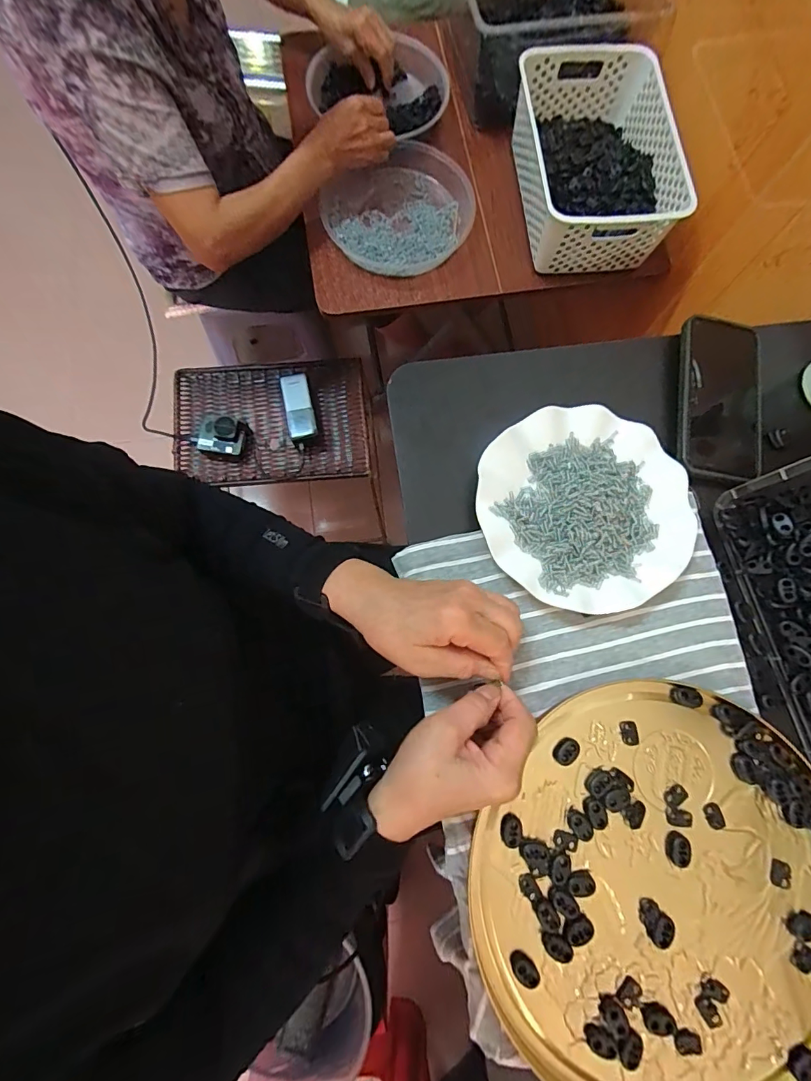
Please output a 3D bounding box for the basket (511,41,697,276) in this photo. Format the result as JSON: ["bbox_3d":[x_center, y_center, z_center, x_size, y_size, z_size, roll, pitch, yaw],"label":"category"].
[{"bbox_3d":[0.283,-0.576,0.686,0.207,0.097,0.311,-3,78,-2],"label":"basket"}]

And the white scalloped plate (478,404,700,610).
[{"bbox_3d":[0.156,-0.030,0.400,0.178,0.026,0.177,0,78,-1],"label":"white scalloped plate"}]

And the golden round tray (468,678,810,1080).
[{"bbox_3d":[0.202,0.267,0.344,0.276,0.012,0.289,0,78,-1],"label":"golden round tray"}]

